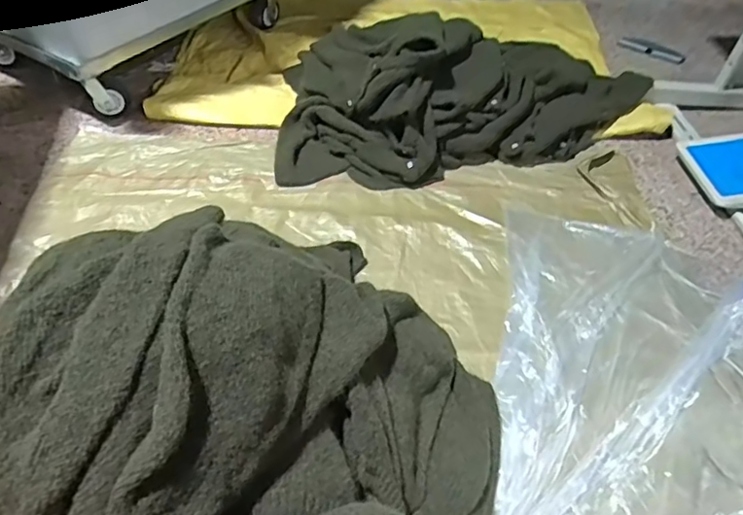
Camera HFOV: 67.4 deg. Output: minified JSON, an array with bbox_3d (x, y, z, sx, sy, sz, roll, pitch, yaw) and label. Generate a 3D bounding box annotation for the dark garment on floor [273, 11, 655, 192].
[{"bbox_3d":[0.225,-0.502,1.527,1.004,0.247,0.588,-8,50,-11],"label":"dark garment on floor"}]

